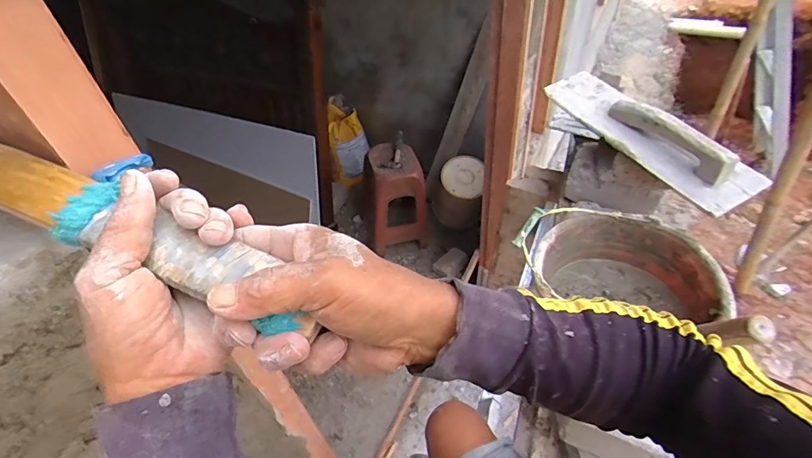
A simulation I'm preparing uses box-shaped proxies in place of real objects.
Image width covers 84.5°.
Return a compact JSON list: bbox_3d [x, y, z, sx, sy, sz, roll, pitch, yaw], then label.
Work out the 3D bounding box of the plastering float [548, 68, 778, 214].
[{"bbox_3d":[0.470,-0.201,0.894,0.145,0.095,0.459,-29,50,-19],"label":"plastering float"}]

